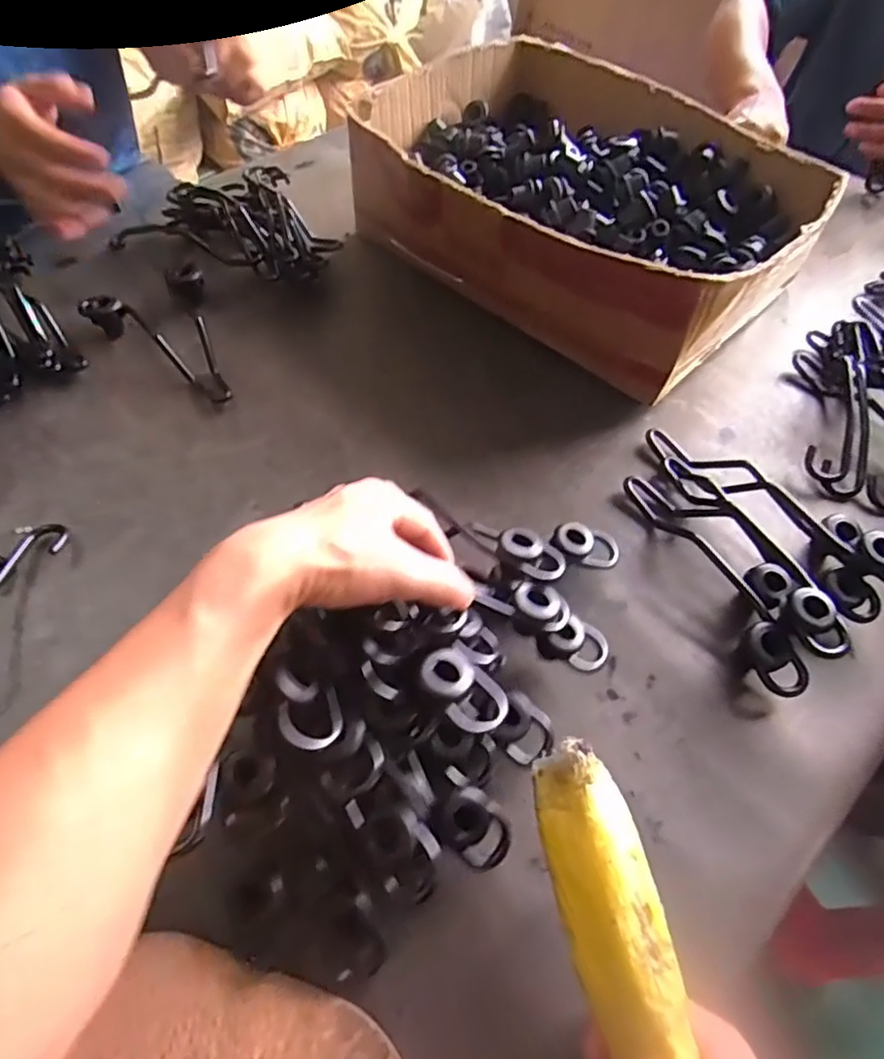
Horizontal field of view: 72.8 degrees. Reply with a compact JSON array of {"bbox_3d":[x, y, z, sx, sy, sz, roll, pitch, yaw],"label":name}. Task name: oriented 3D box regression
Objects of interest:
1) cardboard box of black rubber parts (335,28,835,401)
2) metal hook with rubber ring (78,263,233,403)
[{"bbox_3d":[0.146,-0.346,0.636,0.438,0.130,0.332,40,65,22],"label":"cardboard box of black rubber parts"},{"bbox_3d":[-0.260,-0.182,0.574,0.114,0.031,0.175,-28,62,-18],"label":"metal hook with rubber ring"}]

